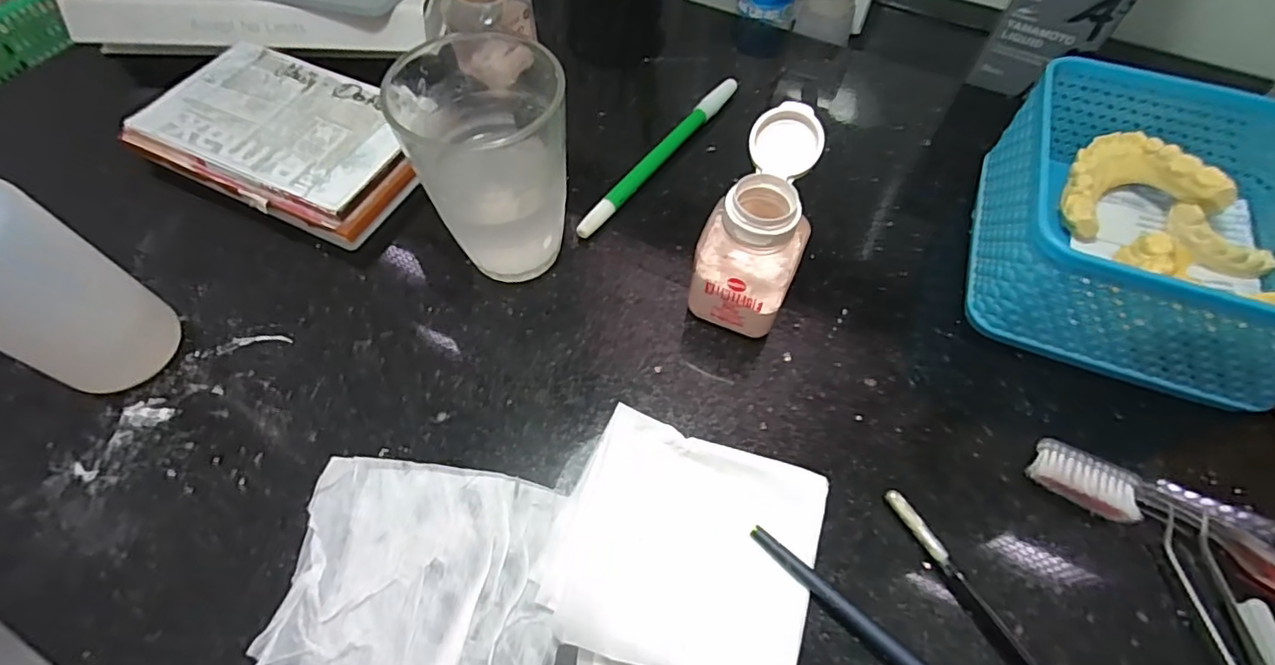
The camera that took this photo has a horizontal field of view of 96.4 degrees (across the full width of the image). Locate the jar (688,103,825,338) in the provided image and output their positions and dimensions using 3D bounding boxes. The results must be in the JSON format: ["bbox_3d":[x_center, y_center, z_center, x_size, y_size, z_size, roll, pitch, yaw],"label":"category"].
[{"bbox_3d":[0.053,-0.045,0.249,0.041,0.074,0.066,19,62,10],"label":"jar"}]

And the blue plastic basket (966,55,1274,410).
[{"bbox_3d":[0.232,-0.047,0.256,0.128,0.064,0.129,18,61,10],"label":"blue plastic basket"}]

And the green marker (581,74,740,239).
[{"bbox_3d":[0.014,-0.100,0.318,0.010,0.010,0.144,34,65,17],"label":"green marker"}]

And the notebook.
[{"bbox_3d":[-0.186,-0.106,0.311,0.143,0.025,0.092,24,63,13],"label":"notebook"}]

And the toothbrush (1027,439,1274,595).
[{"bbox_3d":[0.237,0.089,0.206,0.177,0.014,0.021,29,64,15],"label":"toothbrush"}]

